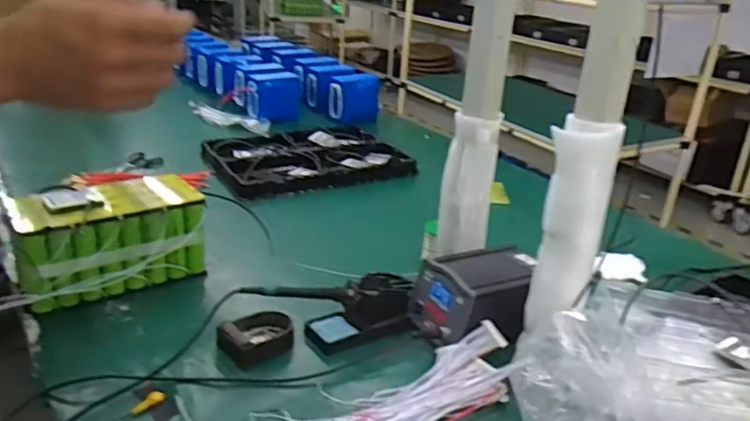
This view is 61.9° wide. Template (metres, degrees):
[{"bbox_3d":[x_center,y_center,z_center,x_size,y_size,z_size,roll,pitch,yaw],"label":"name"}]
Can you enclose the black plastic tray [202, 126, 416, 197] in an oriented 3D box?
[{"bbox_3d":[-0.186,-0.157,1.647,0.490,0.040,0.359,-8,26,-24],"label":"black plastic tray"}]

